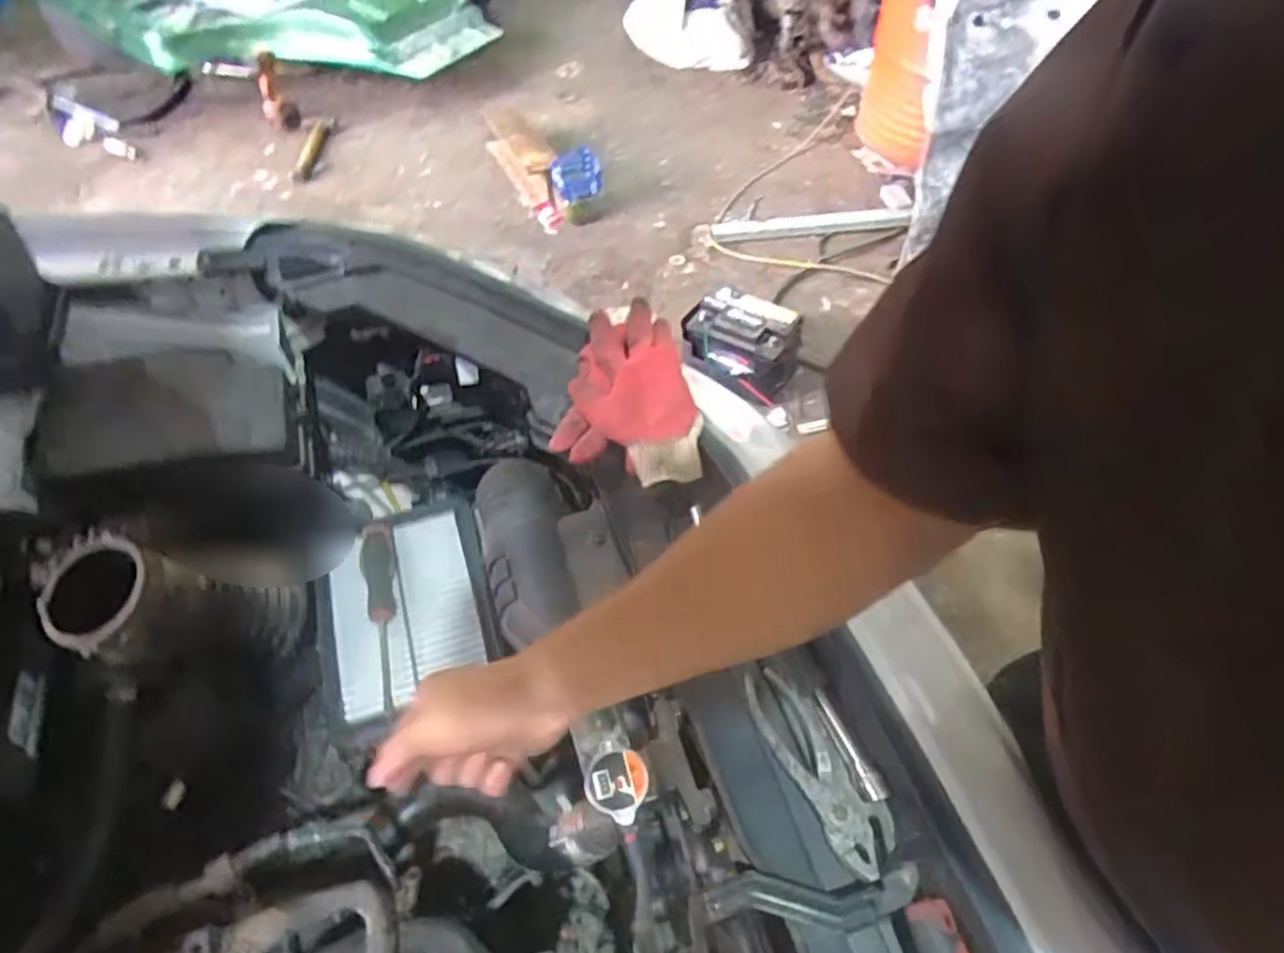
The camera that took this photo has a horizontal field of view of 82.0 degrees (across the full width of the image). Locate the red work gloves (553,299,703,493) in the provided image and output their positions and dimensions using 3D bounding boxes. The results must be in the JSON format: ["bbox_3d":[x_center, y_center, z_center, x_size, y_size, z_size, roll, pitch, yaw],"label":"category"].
[{"bbox_3d":[-0.012,-0.084,0.703,0.136,0.043,0.200,2,52,1],"label":"red work gloves"}]

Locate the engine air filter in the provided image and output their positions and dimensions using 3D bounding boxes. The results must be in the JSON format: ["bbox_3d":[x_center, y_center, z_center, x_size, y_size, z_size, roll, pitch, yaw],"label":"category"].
[{"bbox_3d":[-0.244,0.133,0.756,0.153,0.036,0.247,0,56,-29],"label":"engine air filter"}]

